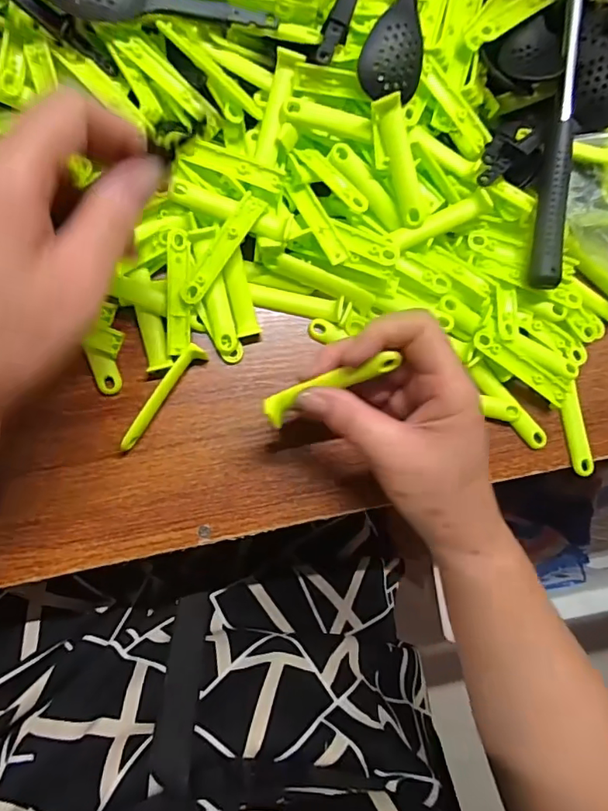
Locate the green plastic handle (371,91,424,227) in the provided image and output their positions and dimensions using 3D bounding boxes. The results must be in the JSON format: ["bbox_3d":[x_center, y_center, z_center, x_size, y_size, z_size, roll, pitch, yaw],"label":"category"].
[{"bbox_3d":[0.061,-0.151,0.315,0.016,0.011,0.075,-19,103,-7],"label":"green plastic handle"}]

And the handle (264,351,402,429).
[{"bbox_3d":[0.014,-0.010,0.271,0.073,0.008,0.016,-22,91,6],"label":"handle"}]

